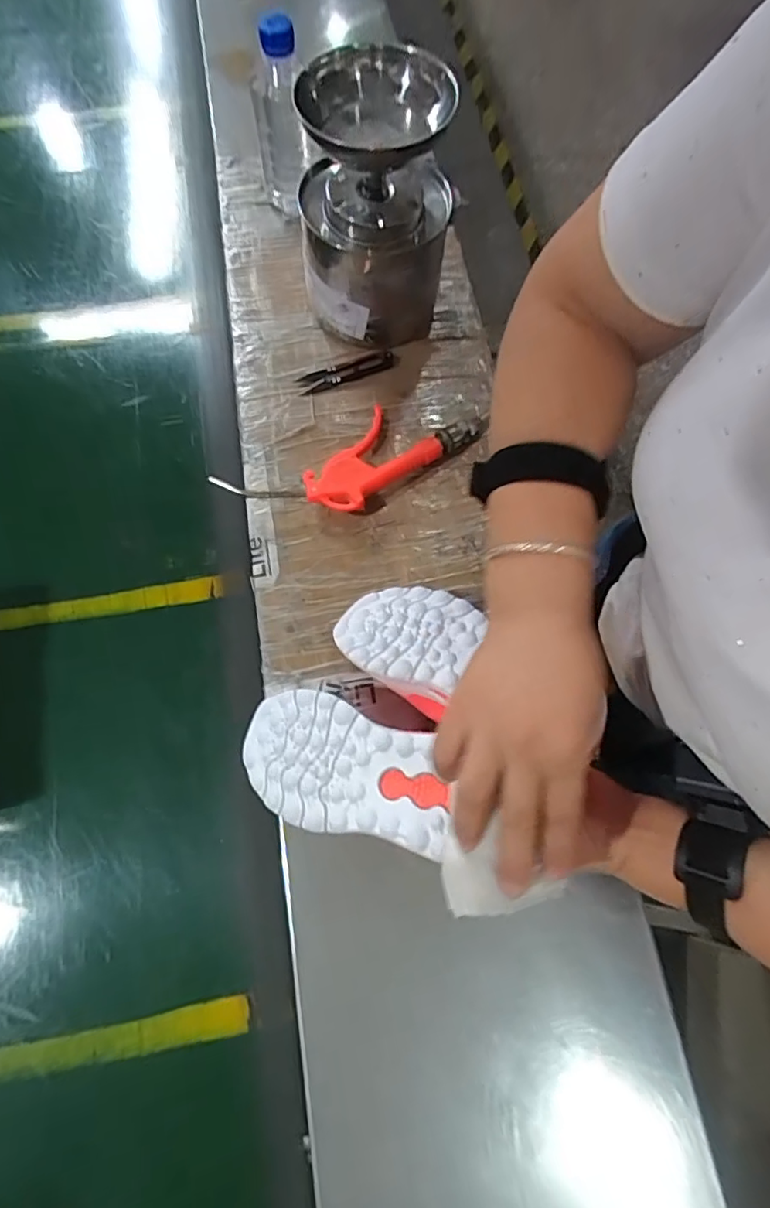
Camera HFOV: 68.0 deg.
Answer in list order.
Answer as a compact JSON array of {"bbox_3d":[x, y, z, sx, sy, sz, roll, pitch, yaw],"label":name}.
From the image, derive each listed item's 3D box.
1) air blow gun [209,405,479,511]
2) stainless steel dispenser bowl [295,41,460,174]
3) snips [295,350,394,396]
[{"bbox_3d":[-0.028,-0.138,0.539,0.231,0.027,0.093,-36,73,-12],"label":"air blow gun"},{"bbox_3d":[-0.008,-0.389,0.457,0.112,0.051,0.120,0,71,1],"label":"stainless steel dispenser bowl"},{"bbox_3d":[-0.041,-0.241,0.587,0.101,0.005,0.027,-23,71,-8],"label":"snips"}]

